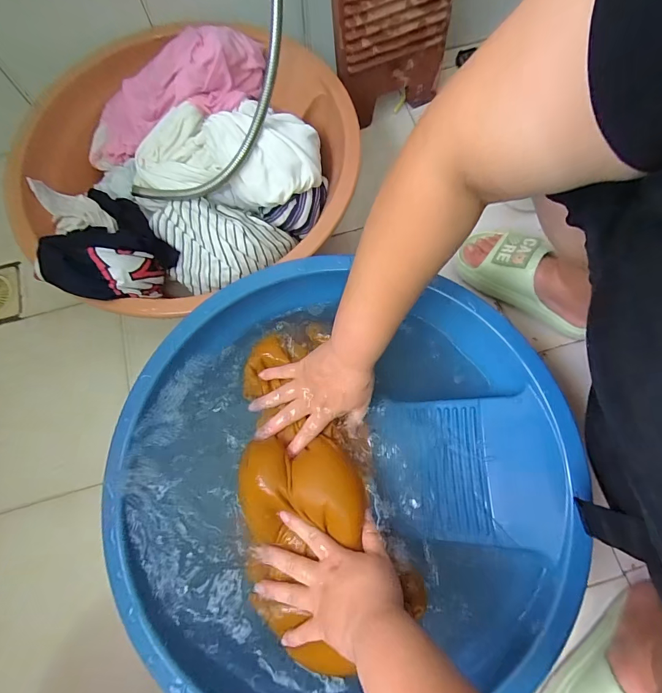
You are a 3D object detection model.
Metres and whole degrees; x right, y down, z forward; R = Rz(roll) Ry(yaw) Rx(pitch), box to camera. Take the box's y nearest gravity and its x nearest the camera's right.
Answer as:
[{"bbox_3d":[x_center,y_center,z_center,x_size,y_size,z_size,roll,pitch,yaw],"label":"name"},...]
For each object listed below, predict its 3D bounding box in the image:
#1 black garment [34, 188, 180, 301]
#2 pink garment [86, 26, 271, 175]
[{"bbox_3d":[-0.300,-0.137,0.483,0.169,0.075,0.155,0,73,0],"label":"black garment"},{"bbox_3d":[-0.247,-0.376,0.557,0.305,0.082,0.143,-16,72,15],"label":"pink garment"}]

